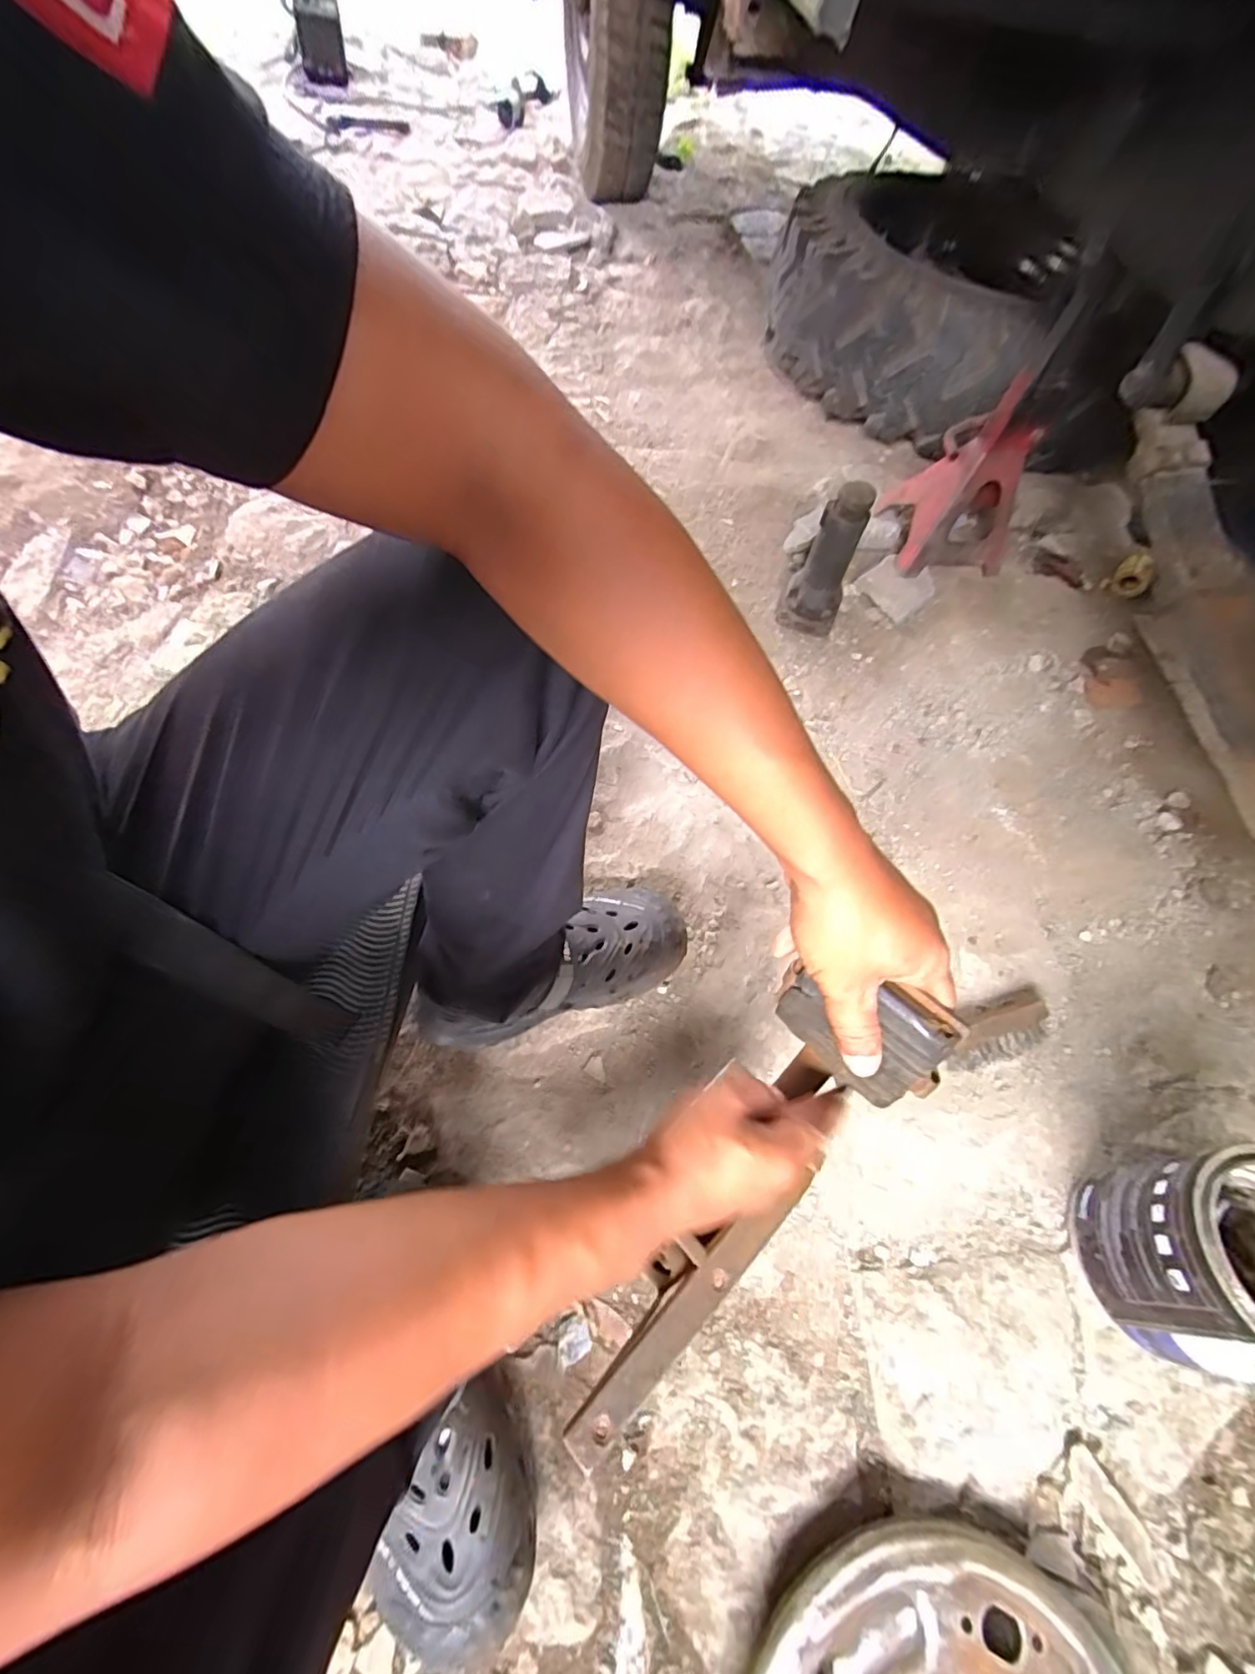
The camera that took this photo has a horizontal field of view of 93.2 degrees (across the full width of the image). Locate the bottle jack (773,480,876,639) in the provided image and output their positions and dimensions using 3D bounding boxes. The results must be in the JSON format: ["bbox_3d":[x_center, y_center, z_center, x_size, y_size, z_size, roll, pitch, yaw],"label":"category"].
[{"bbox_3d":[0.280,-0.390,0.839,0.083,0.229,0.075,21,63,7],"label":"bottle jack"}]

